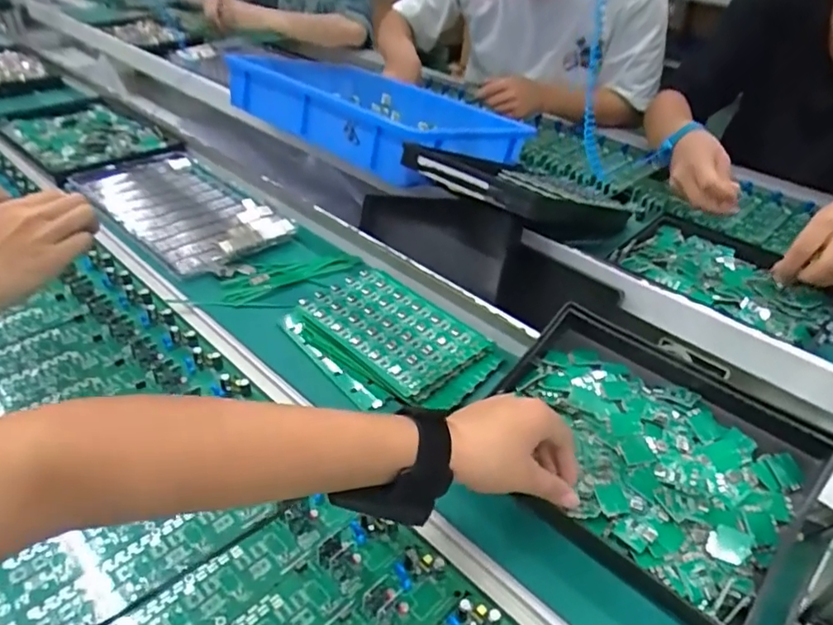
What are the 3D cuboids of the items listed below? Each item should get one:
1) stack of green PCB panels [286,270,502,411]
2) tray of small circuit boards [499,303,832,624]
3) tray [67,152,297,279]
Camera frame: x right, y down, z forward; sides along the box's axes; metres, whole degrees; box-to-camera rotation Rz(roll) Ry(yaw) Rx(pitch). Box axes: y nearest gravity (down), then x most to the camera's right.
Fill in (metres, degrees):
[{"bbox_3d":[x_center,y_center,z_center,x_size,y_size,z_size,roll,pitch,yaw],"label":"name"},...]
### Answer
[{"bbox_3d":[-0.026,0.023,0.564,0.190,0.025,0.126,27,45,36],"label":"stack of green PCB panels"},{"bbox_3d":[0.167,0.098,0.434,0.221,0.041,0.172,31,50,32],"label":"tray of small circuit boards"},{"bbox_3d":[-0.319,-0.146,0.768,0.331,0.027,0.163,27,45,35],"label":"tray"}]

